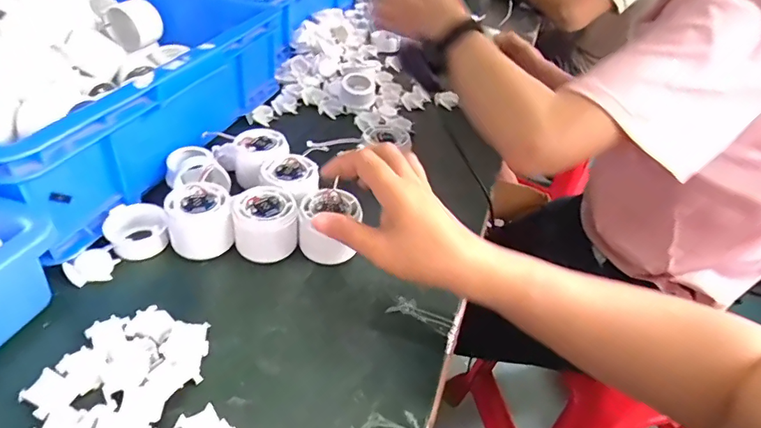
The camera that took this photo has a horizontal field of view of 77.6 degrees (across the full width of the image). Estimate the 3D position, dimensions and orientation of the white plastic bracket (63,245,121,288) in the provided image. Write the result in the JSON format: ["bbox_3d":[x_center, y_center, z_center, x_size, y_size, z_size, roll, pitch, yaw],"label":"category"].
[{"bbox_3d":[-0.252,0.046,0.414,0.040,0.014,0.027,-19,48,-26],"label":"white plastic bracket"}]

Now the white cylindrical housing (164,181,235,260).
[{"bbox_3d":[-0.167,0.005,0.439,0.057,0.044,0.055,4,42,-3],"label":"white cylindrical housing"}]

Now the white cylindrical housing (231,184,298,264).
[{"bbox_3d":[-0.107,0.009,0.447,0.060,0.046,0.058,4,42,-3],"label":"white cylindrical housing"}]

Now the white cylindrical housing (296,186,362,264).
[{"bbox_3d":[-0.048,0.011,0.453,0.055,0.049,0.053,4,42,-3],"label":"white cylindrical housing"}]

